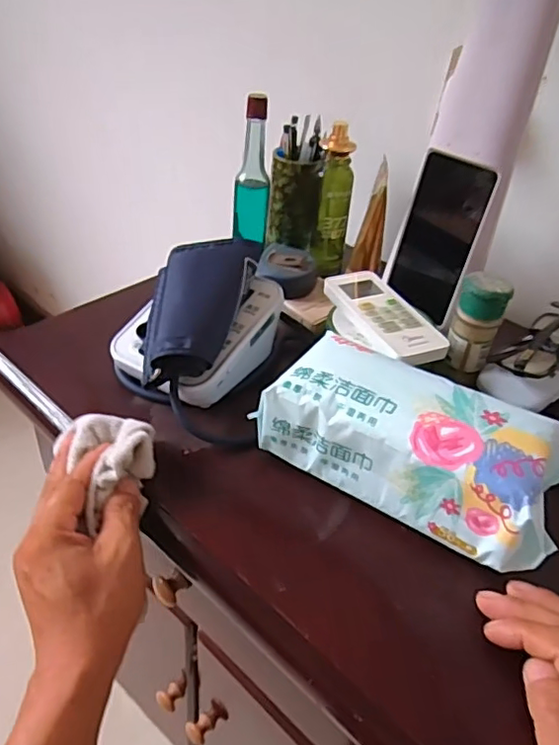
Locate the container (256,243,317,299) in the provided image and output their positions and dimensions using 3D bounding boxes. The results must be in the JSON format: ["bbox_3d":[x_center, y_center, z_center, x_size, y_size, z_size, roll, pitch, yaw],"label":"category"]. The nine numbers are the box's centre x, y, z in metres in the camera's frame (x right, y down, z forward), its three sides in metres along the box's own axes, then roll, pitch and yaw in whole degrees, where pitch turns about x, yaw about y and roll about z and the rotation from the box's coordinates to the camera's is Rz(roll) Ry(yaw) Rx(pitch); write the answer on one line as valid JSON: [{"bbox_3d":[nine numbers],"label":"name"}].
[{"bbox_3d":[0.009,-0.107,0.605,0.060,0.035,0.065,5,39,-4],"label":"container"}]

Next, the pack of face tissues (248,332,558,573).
[{"bbox_3d":[0.098,0.051,0.423,0.203,0.081,0.096,26,42,22],"label":"pack of face tissues"}]

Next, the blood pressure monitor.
[{"bbox_3d":[-0.074,-0.044,0.484,0.106,0.085,0.144,23,41,19],"label":"blood pressure monitor"}]

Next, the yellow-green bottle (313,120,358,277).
[{"bbox_3d":[0.059,-0.182,0.623,0.042,0.152,0.041,11,39,4],"label":"yellow-green bottle"}]

